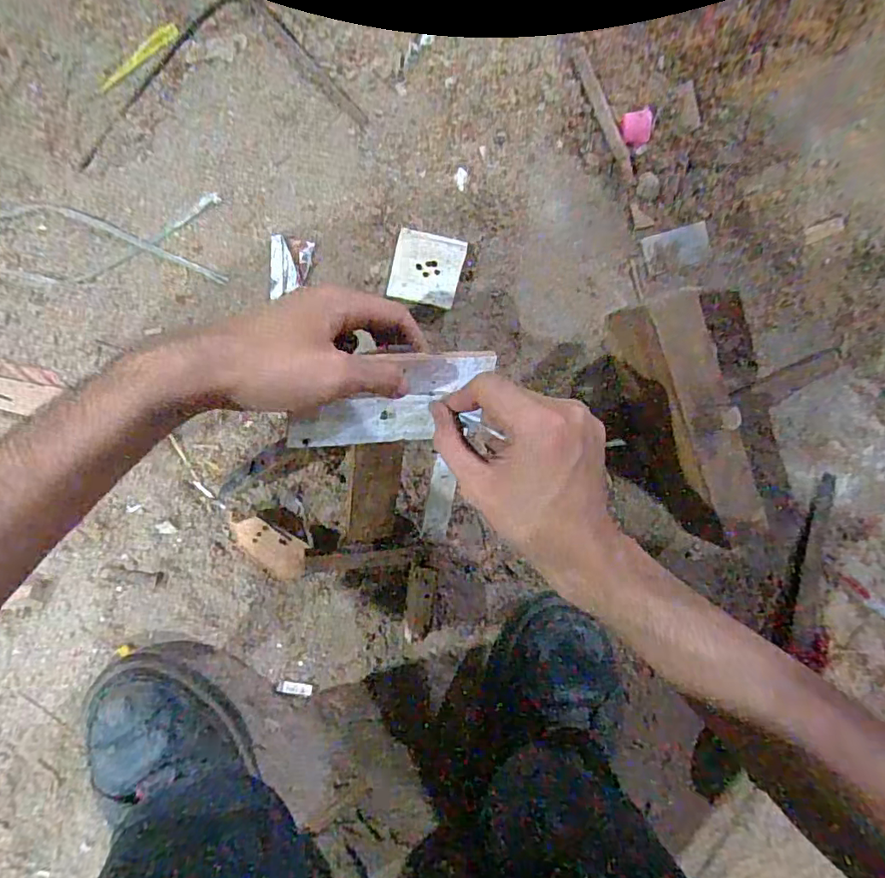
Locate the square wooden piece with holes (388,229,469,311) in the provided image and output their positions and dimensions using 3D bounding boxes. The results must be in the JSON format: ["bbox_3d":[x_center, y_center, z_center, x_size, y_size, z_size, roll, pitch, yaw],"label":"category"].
[{"bbox_3d":[-0.012,-0.130,0.419,0.051,0.015,0.052,12,95,-8],"label":"square wooden piece with holes"}]

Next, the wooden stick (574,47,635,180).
[{"bbox_3d":[0.126,-0.250,0.422,0.011,0.006,0.100,-29,99,-2],"label":"wooden stick"}]

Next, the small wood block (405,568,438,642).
[{"bbox_3d":[-0.018,0.132,0.441,0.021,0.019,0.059,7,96,-7],"label":"small wood block"}]

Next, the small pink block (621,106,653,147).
[{"bbox_3d":[0.152,-0.242,0.424,0.023,0.006,0.024,-13,98,-5],"label":"small pink block"}]

